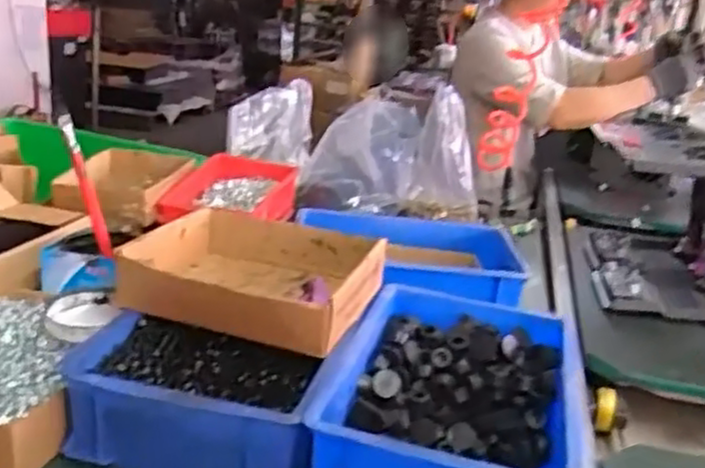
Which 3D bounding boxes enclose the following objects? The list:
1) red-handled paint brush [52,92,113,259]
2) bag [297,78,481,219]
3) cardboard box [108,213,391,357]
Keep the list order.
[{"bbox_3d":[-0.268,-0.053,0.724,0.020,0.209,0.020,7,47,4],"label":"red-handled paint brush"},{"bbox_3d":[0.060,-0.122,1.182,0.289,0.179,0.204,1,19,-13],"label":"bag"},{"bbox_3d":[-0.092,0.040,0.729,0.219,0.054,0.189,12,19,17],"label":"cardboard box"}]

